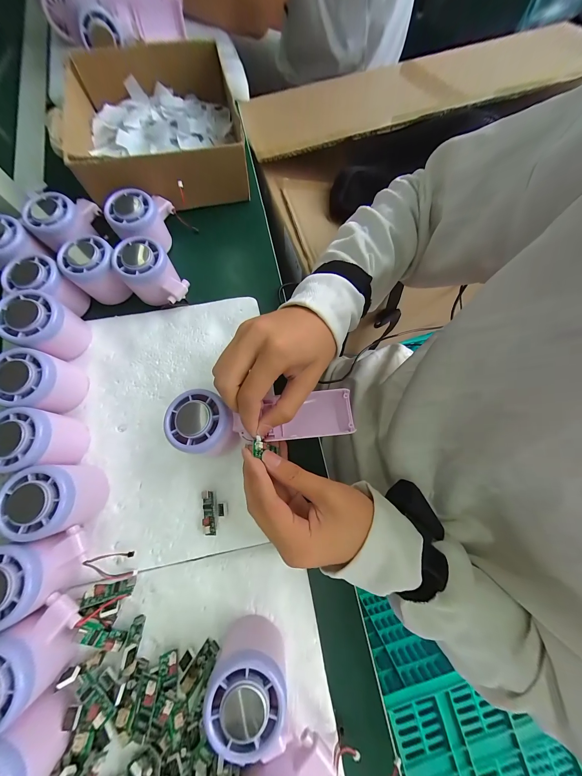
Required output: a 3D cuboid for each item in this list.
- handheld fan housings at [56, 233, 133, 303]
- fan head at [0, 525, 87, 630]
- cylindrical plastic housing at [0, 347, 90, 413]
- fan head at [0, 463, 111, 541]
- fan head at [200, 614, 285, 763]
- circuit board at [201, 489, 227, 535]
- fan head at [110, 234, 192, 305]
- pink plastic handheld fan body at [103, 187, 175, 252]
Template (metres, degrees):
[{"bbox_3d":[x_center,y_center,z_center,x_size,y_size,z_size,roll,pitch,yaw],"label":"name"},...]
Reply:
[{"bbox_3d":[-0.218,-0.132,0.298,0.051,0.052,0.056,0,75,0],"label":"handheld fan housings"},{"bbox_3d":[-0.206,0.150,0.215,0.068,0.061,0.055,-12,75,-3],"label":"fan head"},{"bbox_3d":[-0.247,-0.006,0.260,0.046,0.057,0.053,20,76,6],"label":"cylindrical plastic housing"},{"bbox_3d":[-0.204,0.097,0.230,0.052,0.060,0.056,-6,75,-1],"label":"fan head"},{"bbox_3d":[-0.030,0.218,0.201,0.055,0.056,0.061,8,75,3],"label":"fan head"},{"bbox_3d":[-0.073,0.118,0.252,0.023,0.009,0.038,-12,75,-3],"label":"circuit board"},{"bbox_3d":[-0.157,-0.126,0.298,0.054,0.049,0.070,-40,78,-10],"label":"fan head"},{"bbox_3d":[-0.181,-0.206,0.323,0.057,0.054,0.074,6,75,2],"label":"pink plastic handheld fan body"}]

